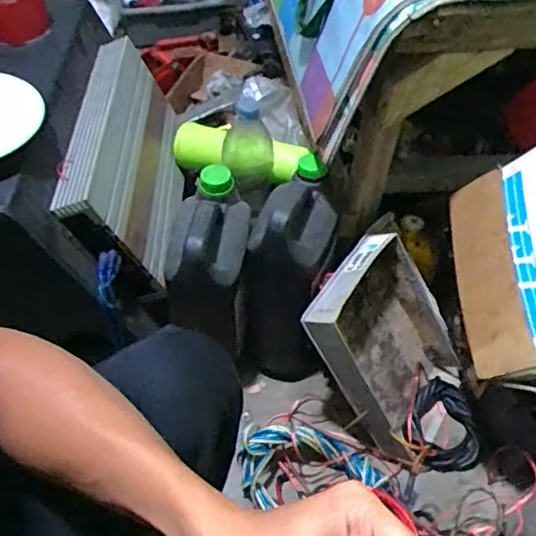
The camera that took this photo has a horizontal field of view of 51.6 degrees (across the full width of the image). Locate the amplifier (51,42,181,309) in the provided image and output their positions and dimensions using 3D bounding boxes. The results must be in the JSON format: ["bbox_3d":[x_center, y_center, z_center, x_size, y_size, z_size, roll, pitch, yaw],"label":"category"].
[{"bbox_3d":[-0.219,-0.180,0.929,0.057,0.231,0.423,-14,50,18],"label":"amplifier"}]

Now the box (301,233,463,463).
[{"bbox_3d":[0.196,0.128,0.865,0.061,0.329,0.229,-2,39,45],"label":"box"}]

